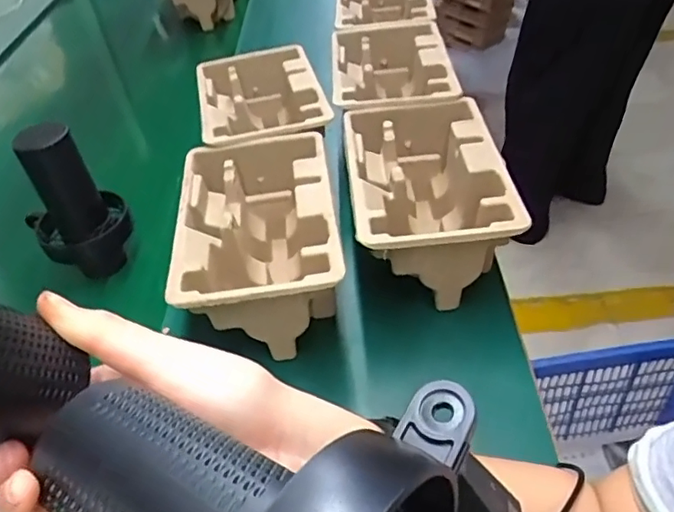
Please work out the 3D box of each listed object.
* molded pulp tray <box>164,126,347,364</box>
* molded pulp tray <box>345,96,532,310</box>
[{"bbox_3d":[-0.073,-0.009,0.568,0.143,0.112,0.225,-8,42,-1],"label":"molded pulp tray"},{"bbox_3d":[0.088,-0.060,0.595,0.144,0.110,0.229,-6,42,1],"label":"molded pulp tray"}]

